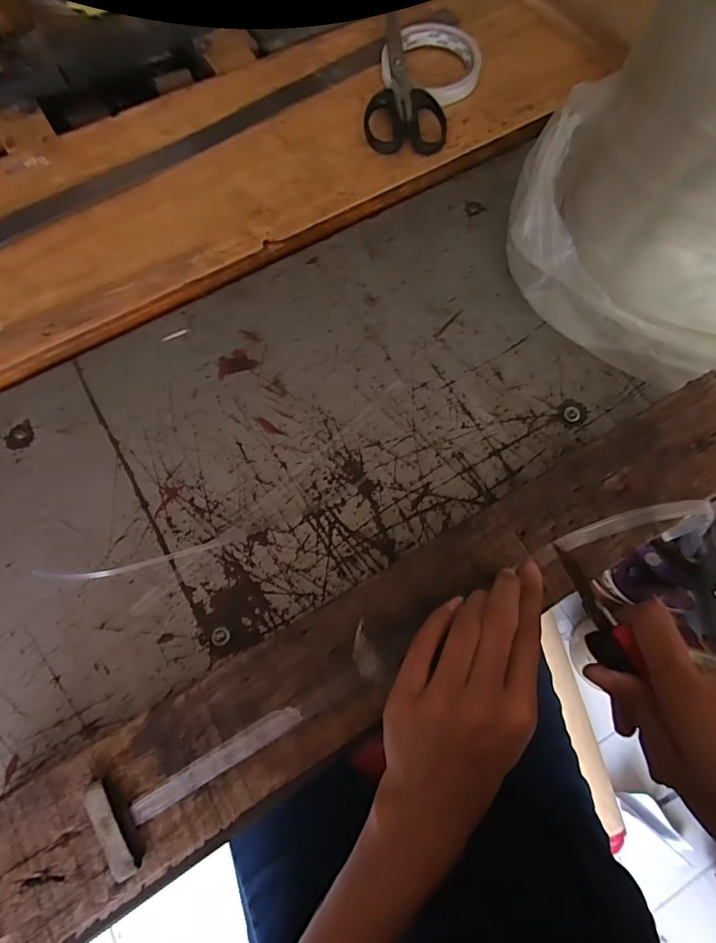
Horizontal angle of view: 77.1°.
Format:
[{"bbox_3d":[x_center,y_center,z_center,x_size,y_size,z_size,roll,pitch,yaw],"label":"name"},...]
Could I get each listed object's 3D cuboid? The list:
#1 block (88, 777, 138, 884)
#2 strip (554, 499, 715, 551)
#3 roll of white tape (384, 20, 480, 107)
[{"bbox_3d":[-0.118,0.172,0.215,0.010,0.009,0.044,-28,74,-9],"label":"block"},{"bbox_3d":[0.171,0.033,0.276,0.104,0.007,0.020,-8,71,-3],"label":"strip"},{"bbox_3d":[0.073,-0.405,0.443,0.096,0.014,0.087,11,71,3],"label":"roll of white tape"}]

